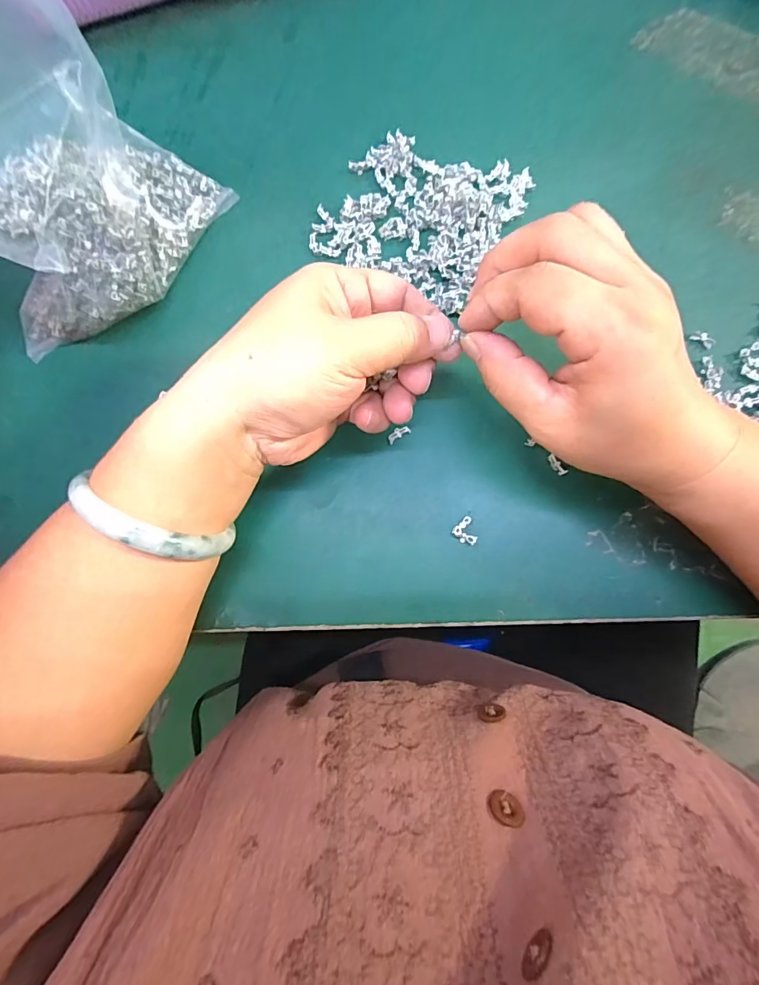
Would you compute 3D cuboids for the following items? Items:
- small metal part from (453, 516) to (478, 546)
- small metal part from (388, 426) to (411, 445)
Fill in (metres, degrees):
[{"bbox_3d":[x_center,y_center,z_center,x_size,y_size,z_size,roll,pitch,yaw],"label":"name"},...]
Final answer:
[{"bbox_3d":[0.047,0.021,0.240,0.013,0.006,0.012,44,85,7],"label":"small metal part"},{"bbox_3d":[0.011,-0.032,0.249,0.013,0.004,0.006,-31,82,-3],"label":"small metal part"}]

